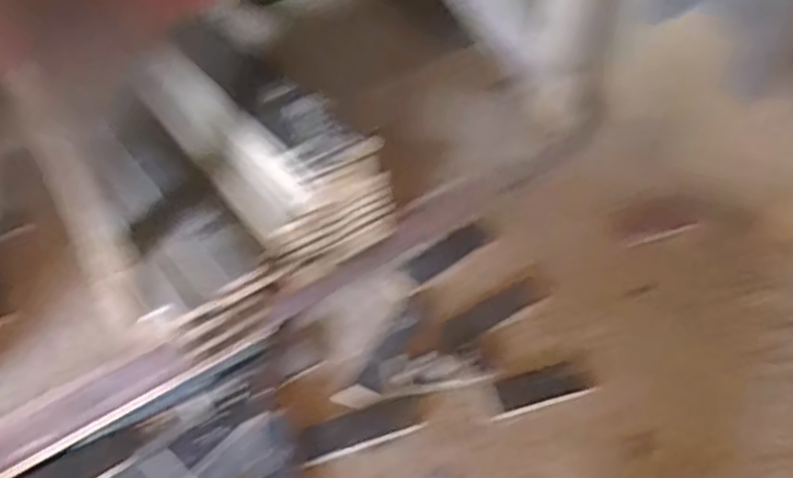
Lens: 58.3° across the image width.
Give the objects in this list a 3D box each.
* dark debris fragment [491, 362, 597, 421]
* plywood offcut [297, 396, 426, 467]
[{"bbox_3d":[0.189,0.201,0.948,0.145,0.020,0.055,-17,52,-14],"label":"dark debris fragment"},{"bbox_3d":[-0.046,0.243,0.913,0.163,0.010,0.055,-15,51,-13],"label":"plywood offcut"}]

